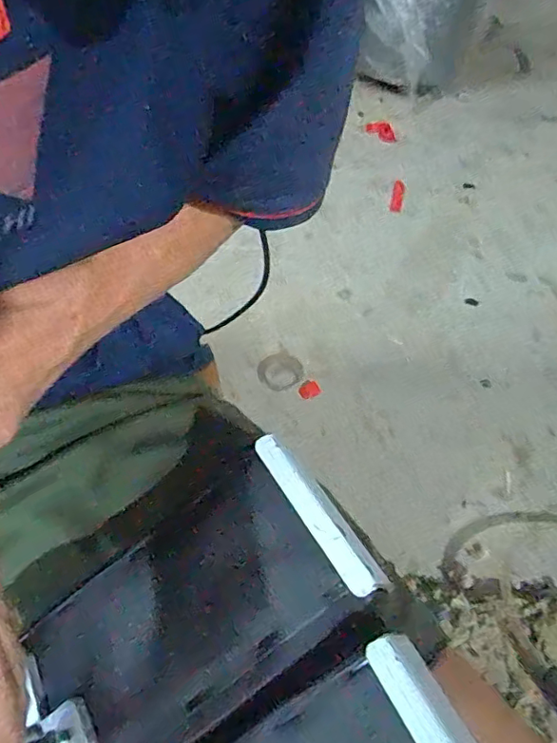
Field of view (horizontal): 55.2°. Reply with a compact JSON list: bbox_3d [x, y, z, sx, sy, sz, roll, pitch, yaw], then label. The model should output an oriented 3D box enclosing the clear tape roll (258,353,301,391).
[{"bbox_3d":[0.001,0.002,0.739,0.059,0.012,0.059,1,44,-1],"label":"clear tape roll"}]

